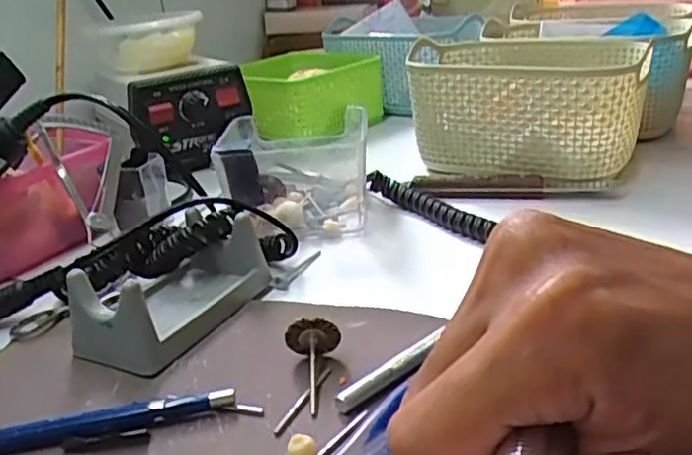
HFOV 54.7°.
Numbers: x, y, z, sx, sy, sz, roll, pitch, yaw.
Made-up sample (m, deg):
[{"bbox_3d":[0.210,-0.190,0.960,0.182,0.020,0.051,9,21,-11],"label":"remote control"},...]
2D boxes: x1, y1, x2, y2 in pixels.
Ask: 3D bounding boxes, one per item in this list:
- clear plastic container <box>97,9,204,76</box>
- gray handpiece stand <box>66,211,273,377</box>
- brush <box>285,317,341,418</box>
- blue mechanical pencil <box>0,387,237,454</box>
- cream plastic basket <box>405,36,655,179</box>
[{"bbox_3d":[-0.175,-0.168,0.601,0.088,0.044,0.088,-11,25,-14],"label":"clear plastic container"},{"bbox_3d":[-0.090,0.027,0.338,0.059,0.039,0.098,8,27,27],"label":"gray handpiece stand"},{"bbox_3d":[-0.012,0.056,0.278,0.023,0.022,0.041,-7,24,-5],"label":"brush"},{"bbox_3d":[-0.110,0.079,0.259,0.131,0.010,0.011,-8,24,-7],"label":"blue mechanical pencil"},{"bbox_3d":[0.137,-0.094,0.514,0.171,0.081,0.130,10,28,30],"label":"cream plastic basket"}]

